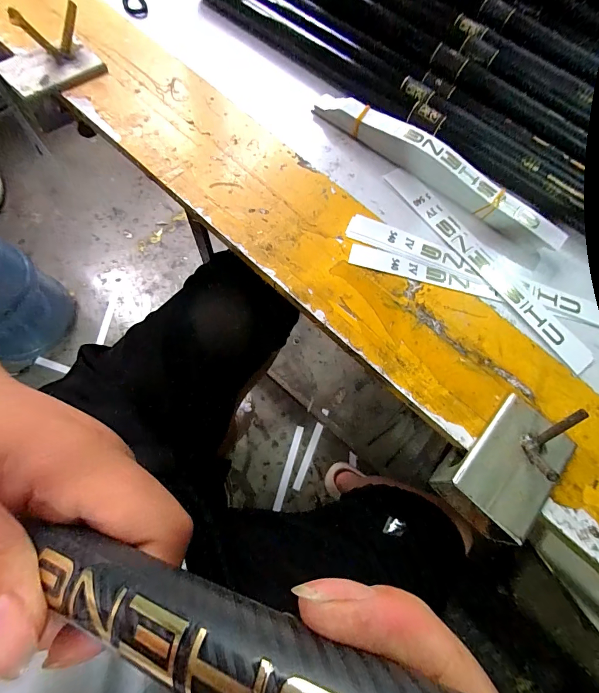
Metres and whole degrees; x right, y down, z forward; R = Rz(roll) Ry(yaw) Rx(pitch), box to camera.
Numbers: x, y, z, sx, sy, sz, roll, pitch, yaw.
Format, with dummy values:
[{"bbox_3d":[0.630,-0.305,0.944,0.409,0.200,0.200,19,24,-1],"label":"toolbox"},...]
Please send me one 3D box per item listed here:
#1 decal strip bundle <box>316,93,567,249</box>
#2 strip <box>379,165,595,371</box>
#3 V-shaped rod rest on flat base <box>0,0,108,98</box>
[{"bbox_3d":[0.121,-0.163,0.299,0.245,0.015,0.024,35,78,8],"label":"decal strip bundle"},{"bbox_3d":[0.158,-0.073,0.292,0.031,0.004,0.224,-37,78,-12],"label":"strip"},{"bbox_3d":[-0.232,-0.269,0.310,0.087,0.042,0.058,-34,77,-14],"label":"V-shaped rod rest on flat base"}]

